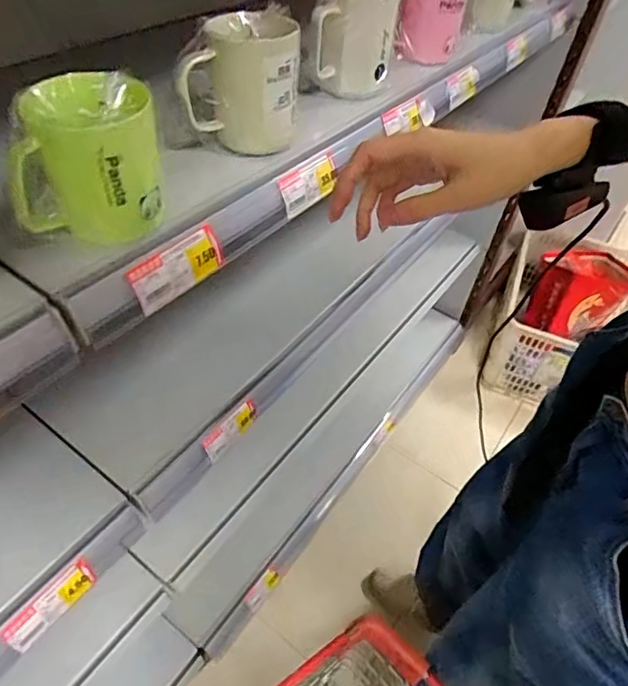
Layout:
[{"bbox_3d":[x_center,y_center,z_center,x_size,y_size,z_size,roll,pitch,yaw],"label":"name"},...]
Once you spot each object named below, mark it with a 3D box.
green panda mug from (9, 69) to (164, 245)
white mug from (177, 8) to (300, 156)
[{"bbox_3d":[-0.165,-0.134,0.379,0.107,0.092,0.083,-14,51,-16],"label":"green panda mug"},{"bbox_3d":[-0.070,-0.247,0.490,0.110,0.101,0.082,-7,49,-11],"label":"white mug"}]

